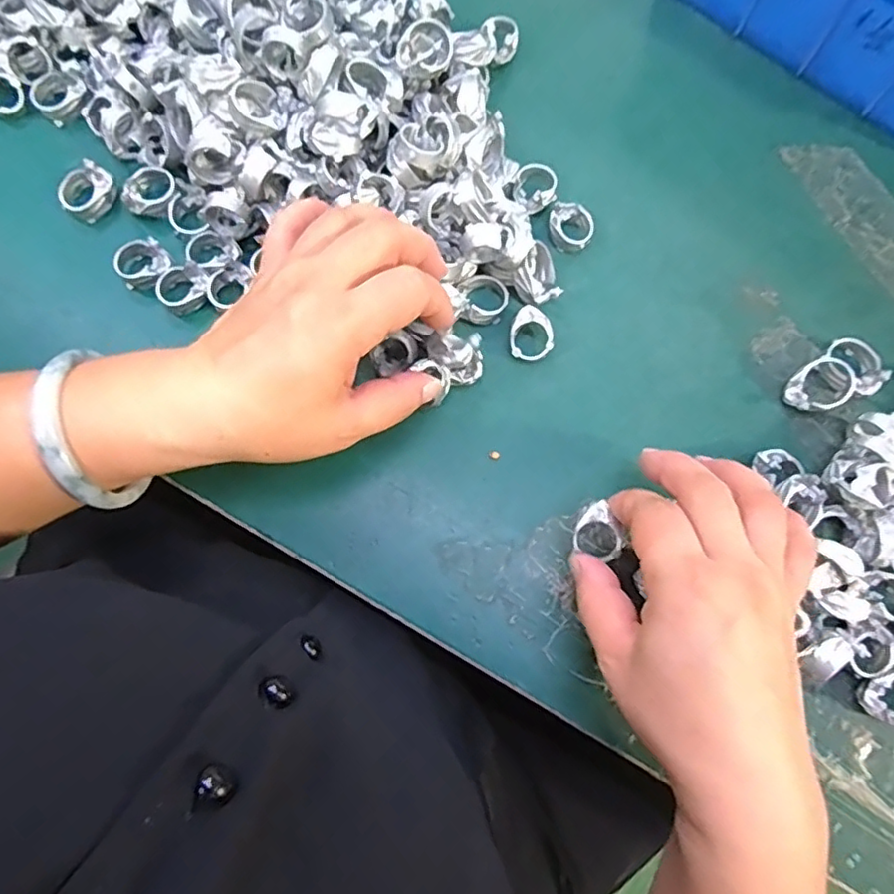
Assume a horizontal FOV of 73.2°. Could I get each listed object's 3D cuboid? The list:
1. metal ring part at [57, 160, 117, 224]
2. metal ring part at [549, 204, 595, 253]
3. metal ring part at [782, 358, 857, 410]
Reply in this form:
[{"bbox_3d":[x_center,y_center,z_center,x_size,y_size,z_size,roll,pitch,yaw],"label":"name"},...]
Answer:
[{"bbox_3d":[-0.197,-0.140,0.331,0.021,0.021,0.030,39,79,8],"label":"metal ring part"},{"bbox_3d":[0.070,-0.123,0.341,0.025,0.014,0.024,0,76,-1],"label":"metal ring part"},{"bbox_3d":[0.196,-0.031,0.317,0.030,0.018,0.025,-26,78,-7],"label":"metal ring part"}]

